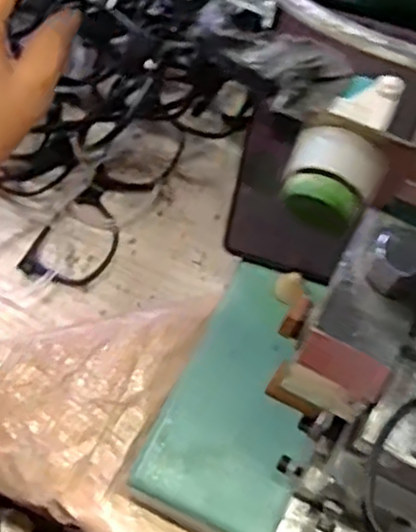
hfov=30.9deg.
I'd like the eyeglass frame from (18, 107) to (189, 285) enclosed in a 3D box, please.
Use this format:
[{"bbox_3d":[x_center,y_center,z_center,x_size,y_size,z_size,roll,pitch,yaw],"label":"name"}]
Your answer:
[{"bbox_3d":[-0.064,-0.044,0.485,0.046,0.016,0.136,30,69,11],"label":"eyeglass frame"}]

